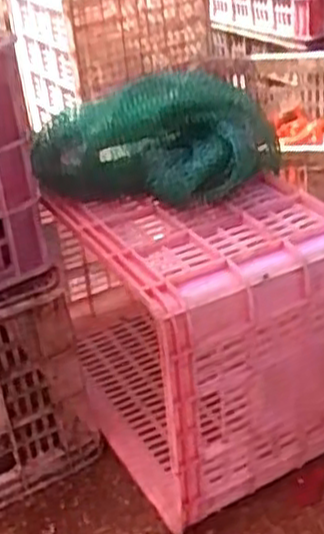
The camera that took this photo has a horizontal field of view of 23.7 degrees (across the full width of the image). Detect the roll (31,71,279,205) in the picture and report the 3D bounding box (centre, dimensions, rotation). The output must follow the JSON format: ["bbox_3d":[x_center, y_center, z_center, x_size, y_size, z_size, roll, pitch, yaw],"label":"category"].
[{"bbox_3d":[-0.014,-0.156,0.996,0.274,0.154,0.137,7,34,22],"label":"roll"}]

